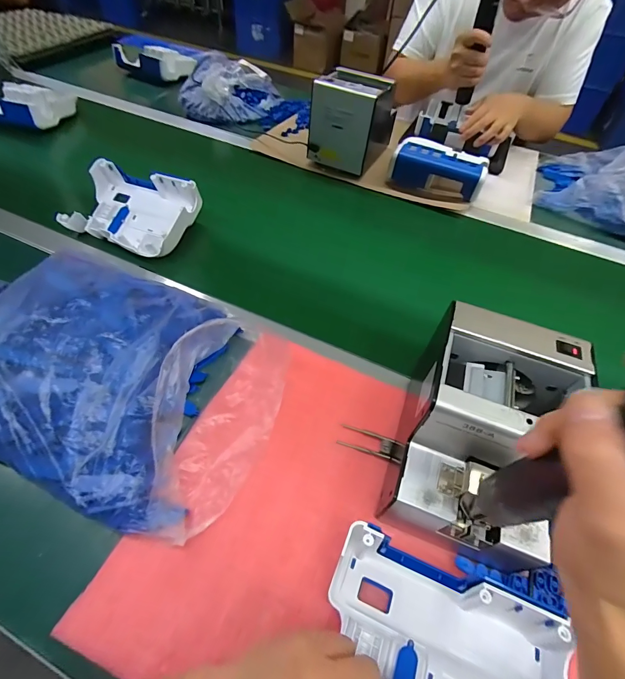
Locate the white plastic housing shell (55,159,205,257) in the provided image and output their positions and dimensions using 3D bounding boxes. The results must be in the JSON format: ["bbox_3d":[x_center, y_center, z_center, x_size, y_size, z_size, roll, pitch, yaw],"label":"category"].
[{"bbox_3d":[-0.285,-0.208,0.570,0.172,0.057,0.141,22,55,12],"label":"white plastic housing shell"}]

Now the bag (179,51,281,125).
[{"bbox_3d":[-0.192,-0.596,0.853,0.231,0.091,0.163,-4,54,-7],"label":"bag"}]

